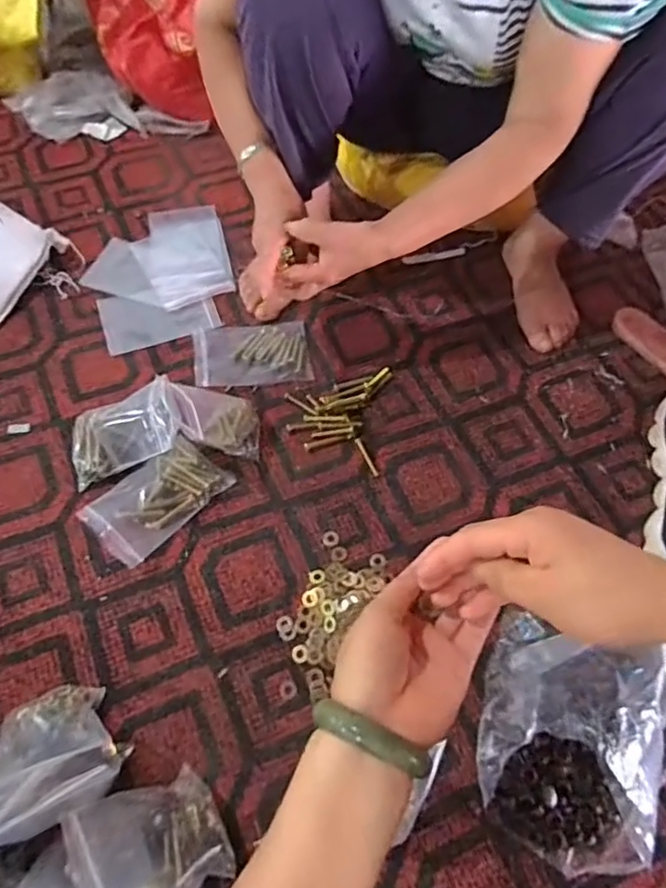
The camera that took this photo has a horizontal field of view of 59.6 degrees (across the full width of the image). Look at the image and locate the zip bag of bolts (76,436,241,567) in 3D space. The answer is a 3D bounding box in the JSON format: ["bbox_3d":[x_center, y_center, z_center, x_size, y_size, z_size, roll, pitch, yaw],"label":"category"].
[{"bbox_3d":[-0.200,0.057,0.657,0.096,0.032,0.148,39,68,17],"label":"zip bag of bolts"}]

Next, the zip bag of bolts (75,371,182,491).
[{"bbox_3d":[-0.240,-0.014,0.662,0.128,0.085,0.087,-12,64,-8],"label":"zip bag of bolts"}]

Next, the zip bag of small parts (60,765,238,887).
[{"bbox_3d":[-0.140,0.322,0.466,0.091,0.106,0.103,-27,67,-15],"label":"zip bag of small parts"}]

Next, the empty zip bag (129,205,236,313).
[{"bbox_3d":[-0.220,-0.276,0.858,0.128,0.009,0.188,-14,64,-9],"label":"empty zip bag"}]

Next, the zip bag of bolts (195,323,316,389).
[{"bbox_3d":[-0.106,-0.120,0.767,0.148,0.012,0.097,-7,63,-6],"label":"zip bag of bolts"}]

